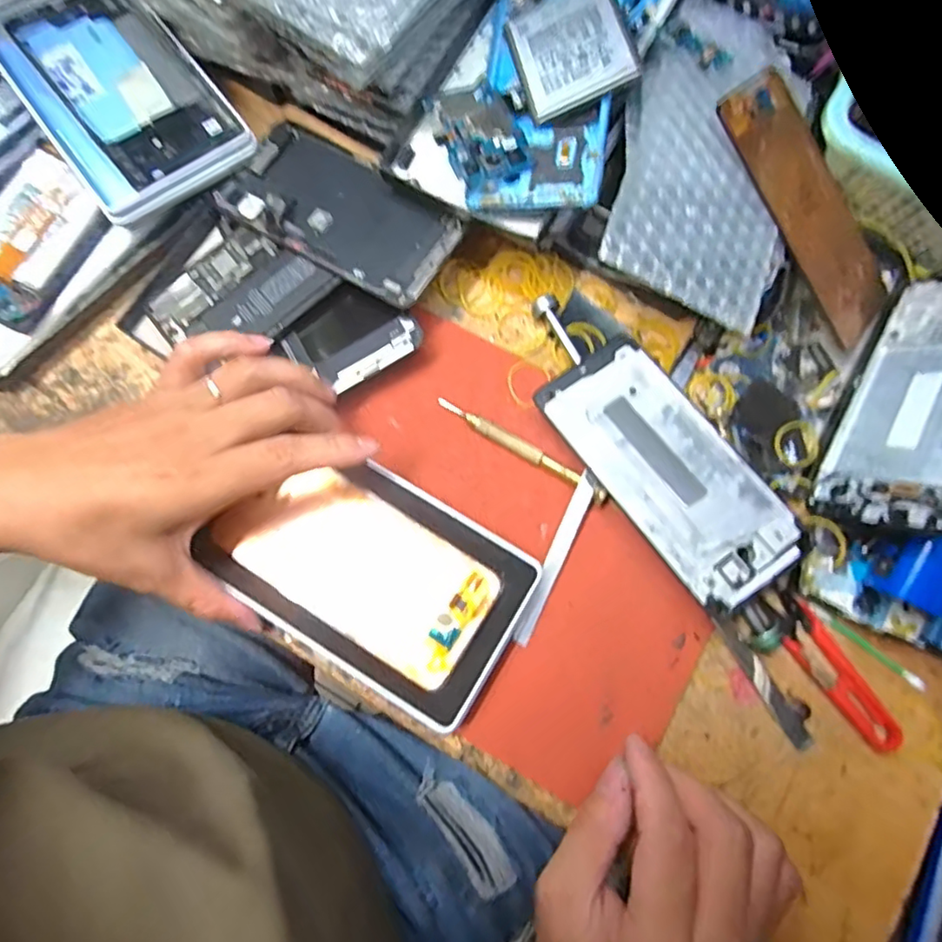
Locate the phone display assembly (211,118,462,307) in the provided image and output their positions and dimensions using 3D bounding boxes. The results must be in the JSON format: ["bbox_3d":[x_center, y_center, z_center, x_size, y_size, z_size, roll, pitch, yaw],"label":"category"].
[{"bbox_3d":[-0.078,-0.157,0.359,0.148,0.013,0.074,32,78,13],"label":"phone display assembly"}]

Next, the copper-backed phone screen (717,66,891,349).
[{"bbox_3d":[0.198,-0.152,0.344,0.073,0.006,0.155,-42,105,-25],"label":"copper-backed phone screen"}]

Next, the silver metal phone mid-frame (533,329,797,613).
[{"bbox_3d":[0.108,-0.002,0.325,0.070,0.004,0.153,-35,74,-7],"label":"silver metal phone mid-frame"}]

